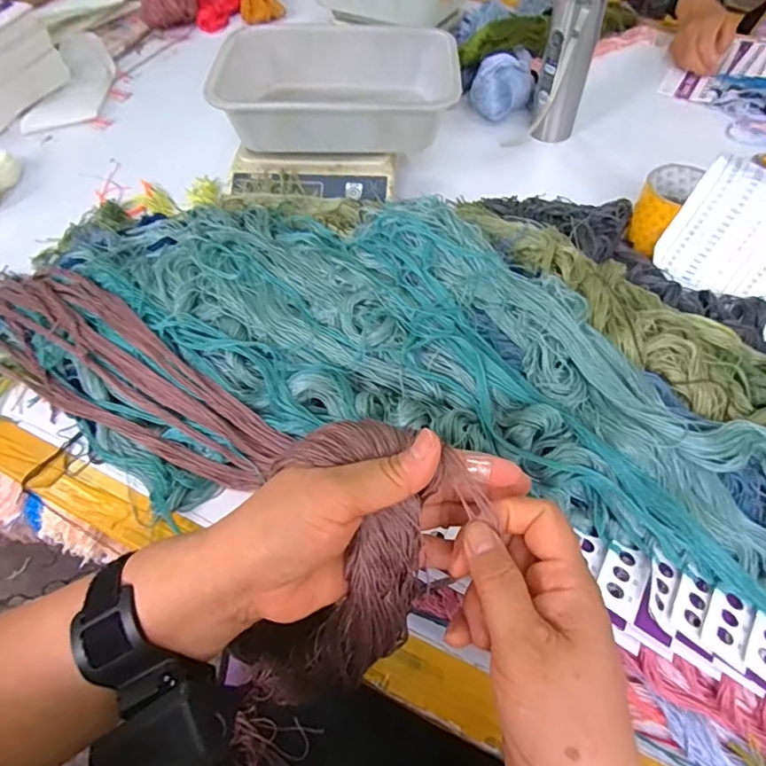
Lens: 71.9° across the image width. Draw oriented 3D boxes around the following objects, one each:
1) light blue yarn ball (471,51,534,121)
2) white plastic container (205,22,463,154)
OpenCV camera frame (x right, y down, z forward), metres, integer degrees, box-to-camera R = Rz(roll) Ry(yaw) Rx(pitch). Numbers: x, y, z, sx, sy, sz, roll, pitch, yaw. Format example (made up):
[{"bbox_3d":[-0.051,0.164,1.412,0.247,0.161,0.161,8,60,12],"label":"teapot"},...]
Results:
[{"bbox_3d":[0.182,-0.449,0.806,0.086,0.057,0.105,12,55,10],"label":"light blue yarn ball"},{"bbox_3d":[-0.055,-0.351,0.640,0.268,0.071,0.205,4,54,4],"label":"white plastic container"}]

